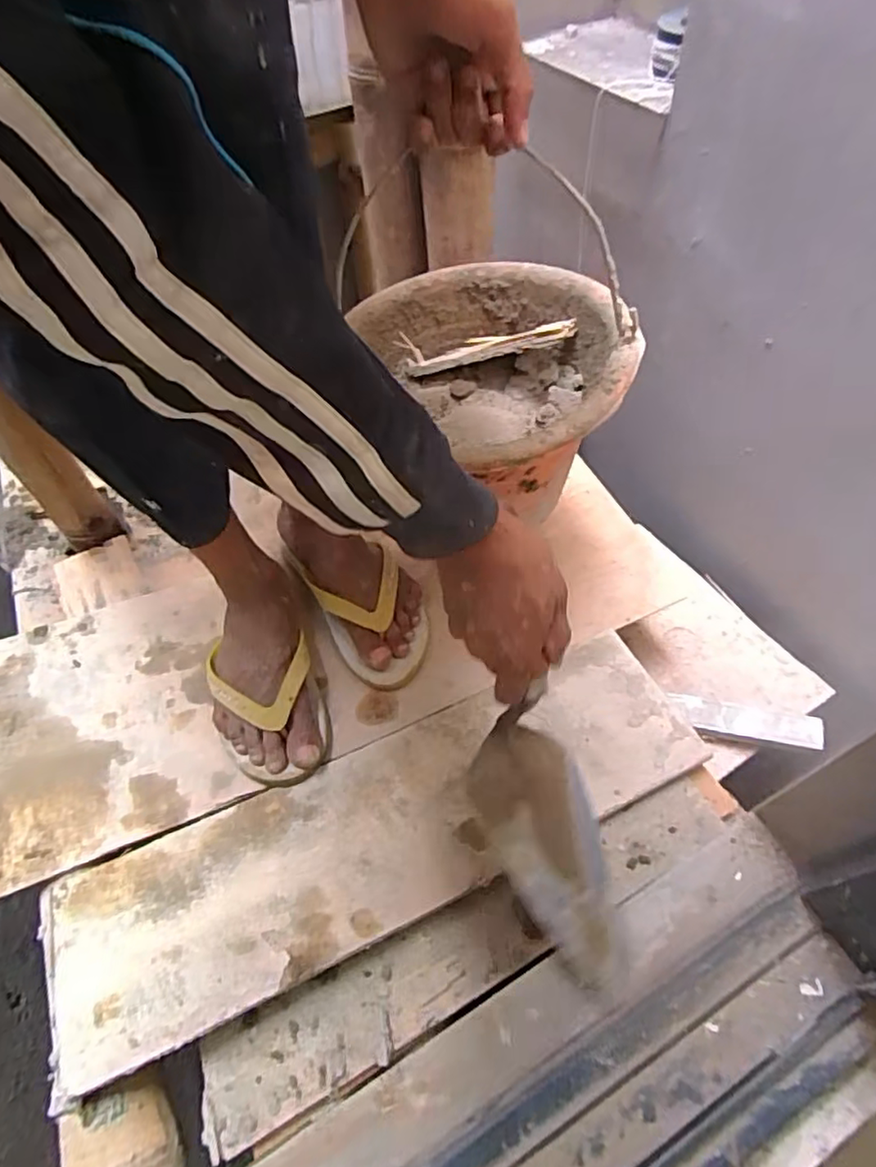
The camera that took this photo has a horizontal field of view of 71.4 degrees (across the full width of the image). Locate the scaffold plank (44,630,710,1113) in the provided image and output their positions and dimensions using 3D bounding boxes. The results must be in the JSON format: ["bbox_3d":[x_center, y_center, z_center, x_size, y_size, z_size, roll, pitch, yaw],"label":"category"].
[{"bbox_3d":[-0.046,0.208,0.525,0.562,0.021,0.154,-23,54,-11],"label":"scaffold plank"}]

